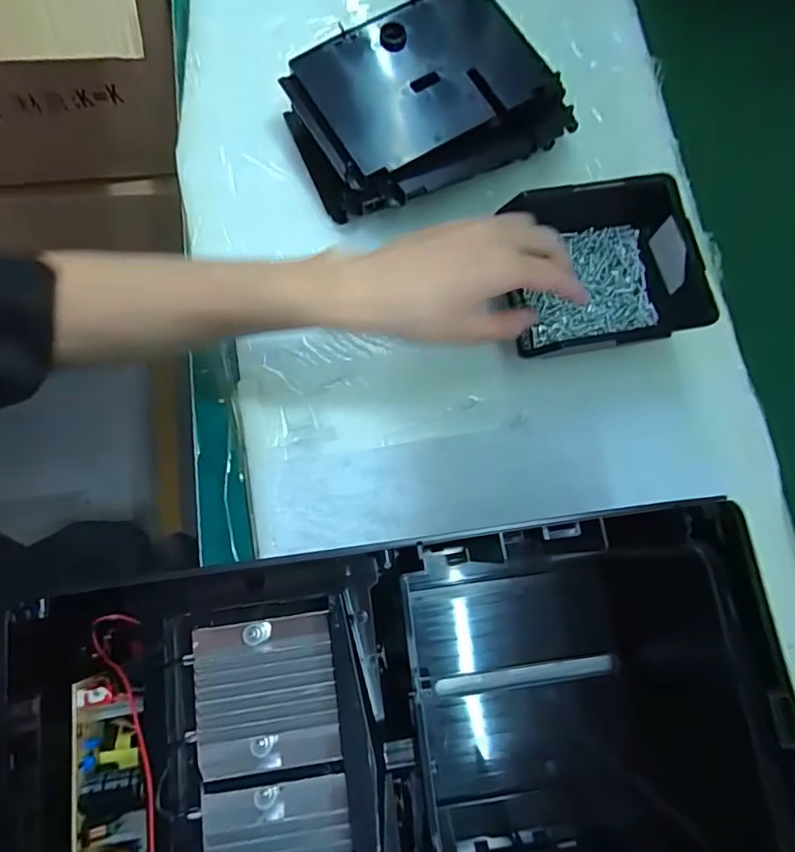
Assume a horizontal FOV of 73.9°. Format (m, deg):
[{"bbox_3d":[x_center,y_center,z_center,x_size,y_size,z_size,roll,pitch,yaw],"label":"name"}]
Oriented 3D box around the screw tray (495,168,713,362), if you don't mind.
[{"bbox_3d":[0.148,-0.110,0.393,0.125,0.059,0.123,-10,77,-3],"label":"screw tray"}]

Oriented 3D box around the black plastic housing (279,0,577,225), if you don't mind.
[{"bbox_3d":[0.021,-0.260,0.431,0.214,0.056,0.144,-29,79,-7],"label":"black plastic housing"}]

